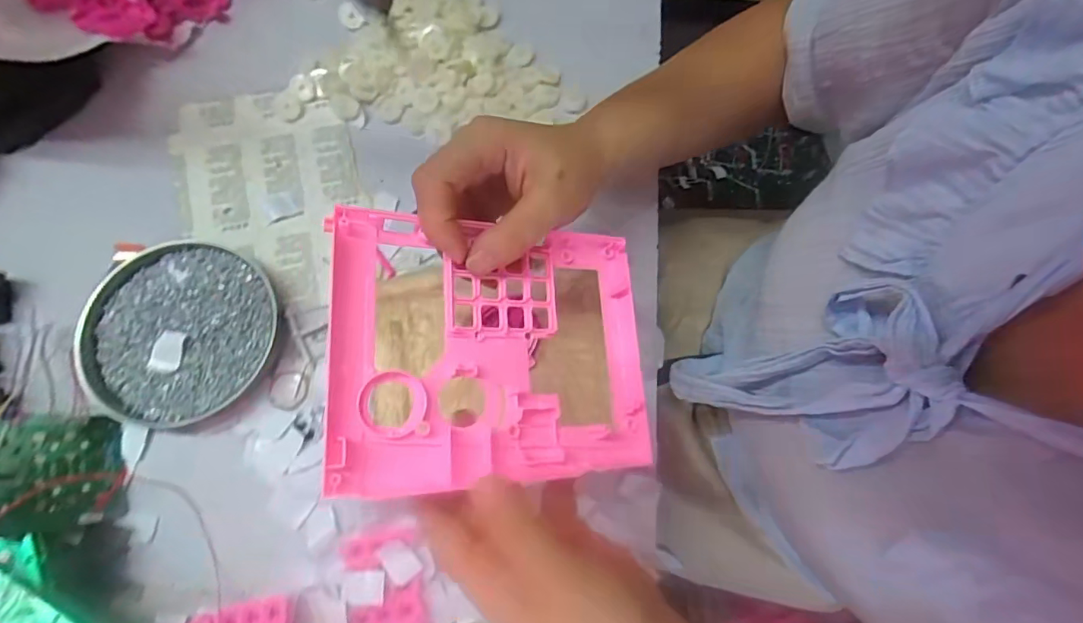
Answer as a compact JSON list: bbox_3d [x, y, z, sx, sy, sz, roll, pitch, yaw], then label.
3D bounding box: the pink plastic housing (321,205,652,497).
[{"bbox_3d":[-0.022,0.019,0.253,0.160,0.018,0.130,1,76,-22],"label":"pink plastic housing"}]

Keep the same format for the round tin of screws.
[{"bbox_3d":[-0.272,0.015,0.369,0.131,0.019,0.132,0,76,-2],"label":"round tin of screws"}]

